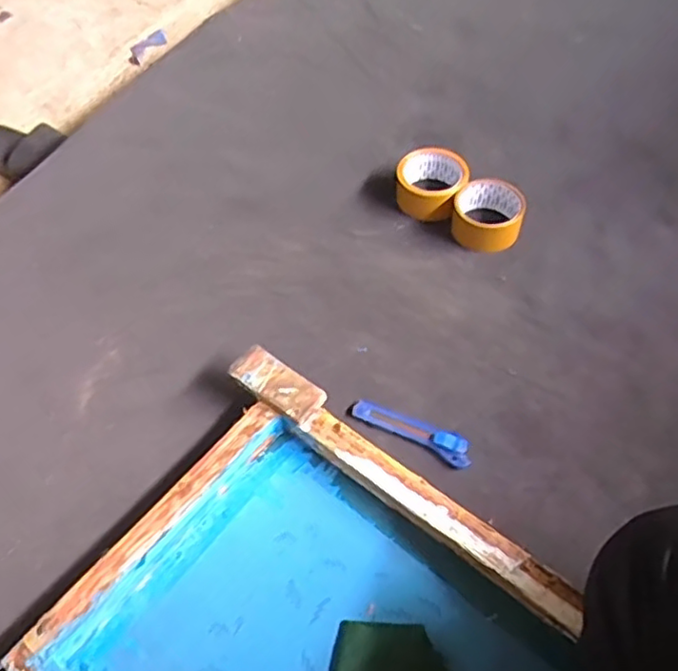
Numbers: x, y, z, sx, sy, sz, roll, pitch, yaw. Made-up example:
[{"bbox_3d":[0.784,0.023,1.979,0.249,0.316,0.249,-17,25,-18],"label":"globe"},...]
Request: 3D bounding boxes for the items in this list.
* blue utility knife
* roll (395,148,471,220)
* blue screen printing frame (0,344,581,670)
[{"bbox_3d":[0.080,0.101,0.705,0.135,0.013,0.030,27,62,18],"label":"blue utility knife"},{"bbox_3d":[0.125,-0.206,0.879,0.097,0.051,0.107,4,57,5],"label":"roll"},{"bbox_3d":[-0.001,0.276,0.553,0.449,0.043,0.353,32,63,21],"label":"blue screen printing frame"}]

